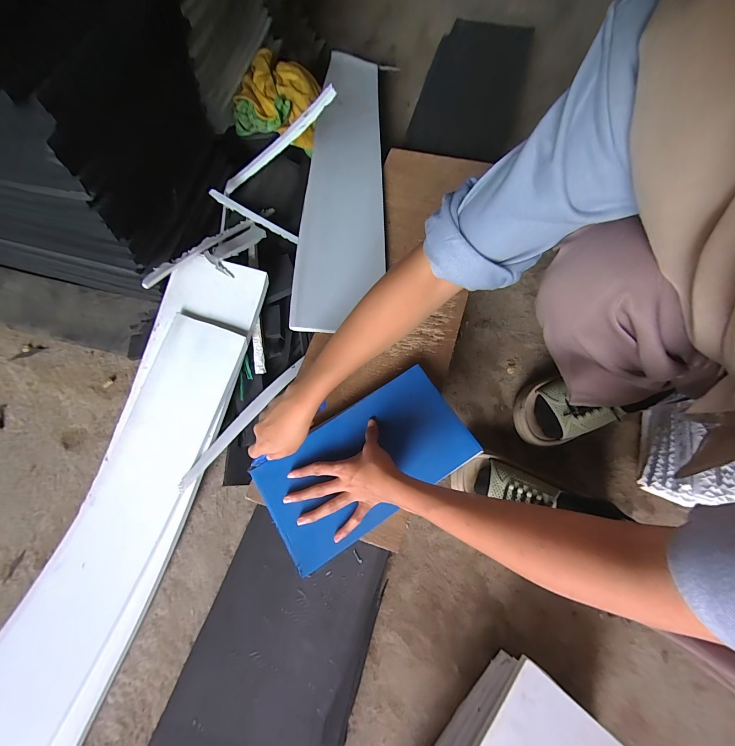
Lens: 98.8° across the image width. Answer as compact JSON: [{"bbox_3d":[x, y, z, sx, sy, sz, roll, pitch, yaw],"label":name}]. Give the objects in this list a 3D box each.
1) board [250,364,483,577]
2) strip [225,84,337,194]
[{"bbox_3d":[-0.003,0.118,0.430,0.280,0.015,0.149,-32,72,-9],"label":"board"},{"bbox_3d":[-0.158,-0.387,0.539,0.271,0.025,0.017,-14,67,33],"label":"strip"}]

